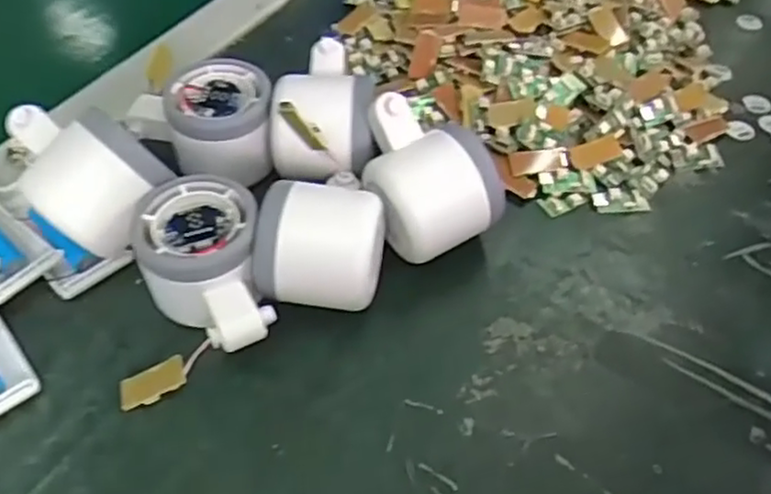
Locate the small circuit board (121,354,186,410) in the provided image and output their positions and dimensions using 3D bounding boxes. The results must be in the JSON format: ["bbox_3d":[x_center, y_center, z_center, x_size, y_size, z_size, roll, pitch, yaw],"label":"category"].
[{"bbox_3d":[-0.106,0.062,0.322,0.032,0.005,0.015,-28,56,-4],"label":"small circuit board"}]

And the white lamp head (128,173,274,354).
[{"bbox_3d":[-0.086,0.013,0.335,0.054,0.050,0.082,-13,54,-13],"label":"white lamp head"}]

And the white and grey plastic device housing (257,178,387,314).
[{"bbox_3d":[-0.031,0.005,0.340,0.058,0.056,0.048,3,52,0],"label":"white and grey plastic device housing"}]

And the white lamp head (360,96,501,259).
[{"bbox_3d":[0.019,-0.031,0.363,0.056,0.065,0.073,-27,58,-22],"label":"white lamp head"}]

